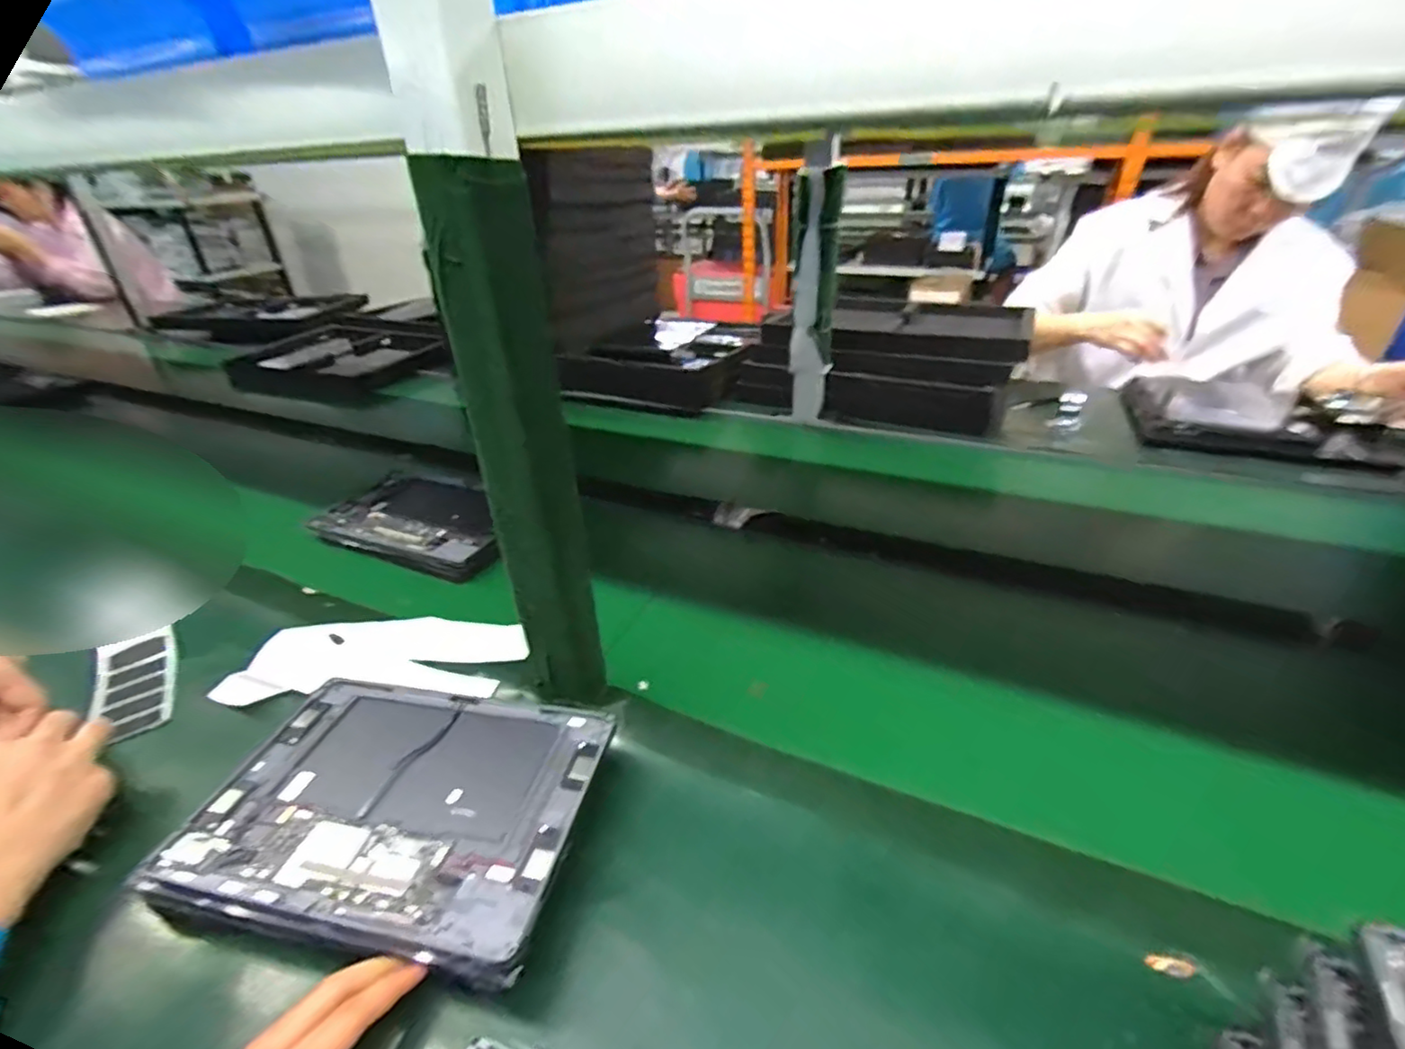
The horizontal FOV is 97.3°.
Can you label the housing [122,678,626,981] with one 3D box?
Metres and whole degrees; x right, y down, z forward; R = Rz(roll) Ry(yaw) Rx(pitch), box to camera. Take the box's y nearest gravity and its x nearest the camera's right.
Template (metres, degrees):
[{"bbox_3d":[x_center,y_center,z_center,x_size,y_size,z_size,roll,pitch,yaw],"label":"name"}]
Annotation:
[{"bbox_3d":[-0.201,0.184,0.415,0.248,0.014,0.175,5,33,13],"label":"housing"}]

